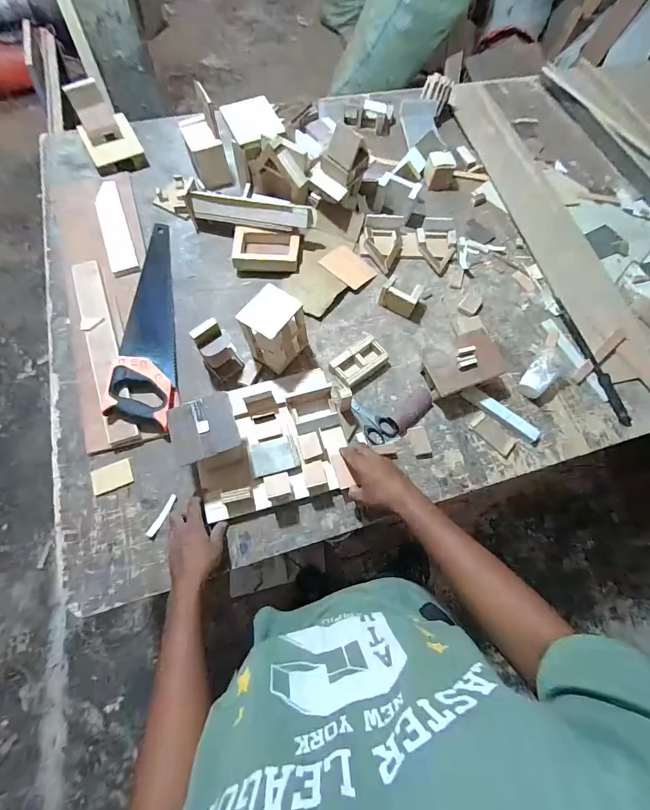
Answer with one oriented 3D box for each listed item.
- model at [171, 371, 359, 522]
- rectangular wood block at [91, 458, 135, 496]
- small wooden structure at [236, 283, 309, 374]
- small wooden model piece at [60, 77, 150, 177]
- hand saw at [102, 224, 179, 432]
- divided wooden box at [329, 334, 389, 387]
[{"bbox_3d":[-0.102,0.057,0.654,0.282,0.116,0.236,-13,74,-5],"label":"model"},{"bbox_3d":[-0.383,0.130,0.656,0.064,0.011,0.047,-23,71,-11],"label":"rectangular wood block"},{"bbox_3d":[-0.098,-0.146,0.708,0.098,0.137,0.108,33,69,9],"label":"small wooden structure"},{"bbox_3d":[-0.557,-0.702,0.924,0.134,0.107,0.194,-24,72,-14],"label":"small wooden model piece"},{"bbox_3d":[-0.363,-0.193,0.773,0.119,0.030,0.514,2,62,-16],"label":"hand saw"},{"bbox_3d":[0.070,-0.086,0.759,0.128,0.034,0.071,-35,74,-17],"label":"divided wooden box"}]

